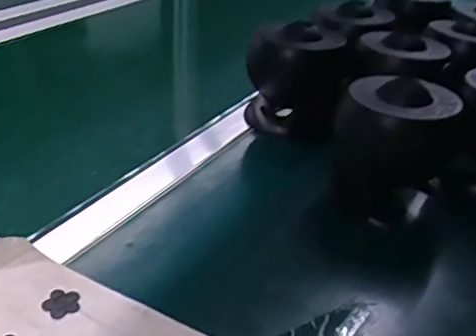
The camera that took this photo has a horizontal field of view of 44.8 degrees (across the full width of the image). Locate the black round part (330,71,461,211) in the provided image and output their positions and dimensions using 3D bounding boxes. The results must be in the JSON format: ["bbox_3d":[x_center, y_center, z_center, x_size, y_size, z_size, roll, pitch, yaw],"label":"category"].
[{"bbox_3d":[0.149,-0.025,0.551,0.099,0.112,0.108,20,34,24],"label":"black round part"}]

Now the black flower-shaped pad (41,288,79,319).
[{"bbox_3d":[-0.128,0.098,0.419,0.025,0.004,0.026,-3,32,-14],"label":"black flower-shaped pad"}]

